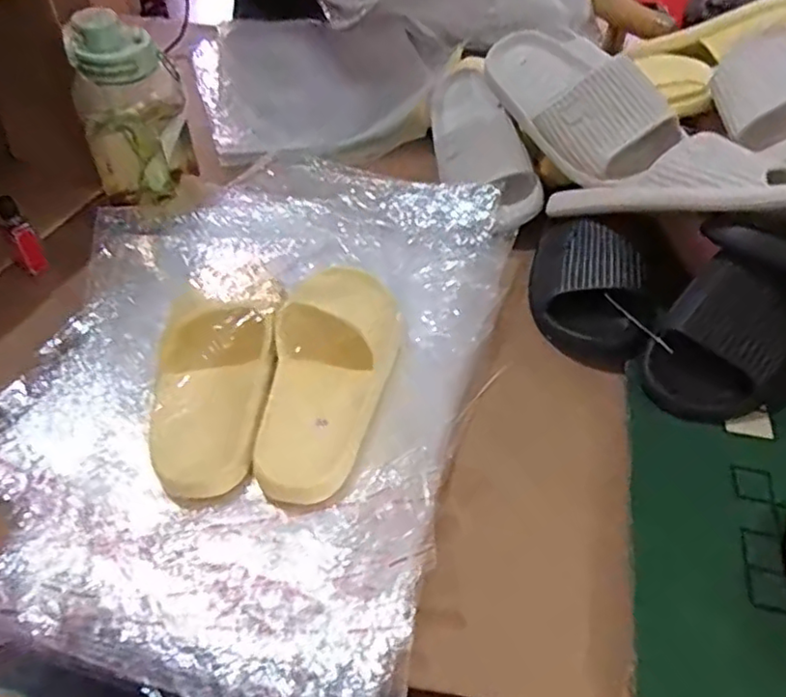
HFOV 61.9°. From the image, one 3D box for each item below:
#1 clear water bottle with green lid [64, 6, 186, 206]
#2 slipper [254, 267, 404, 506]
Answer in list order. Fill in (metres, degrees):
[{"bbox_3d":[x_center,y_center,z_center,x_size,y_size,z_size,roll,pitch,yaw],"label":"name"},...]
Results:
[{"bbox_3d":[-0.283,-0.257,0.706,0.108,0.192,0.105,-22,51,-17],"label":"clear water bottle with green lid"},{"bbox_3d":[-0.052,0.013,0.544,0.092,0.055,0.226,9,49,9],"label":"slipper"}]

